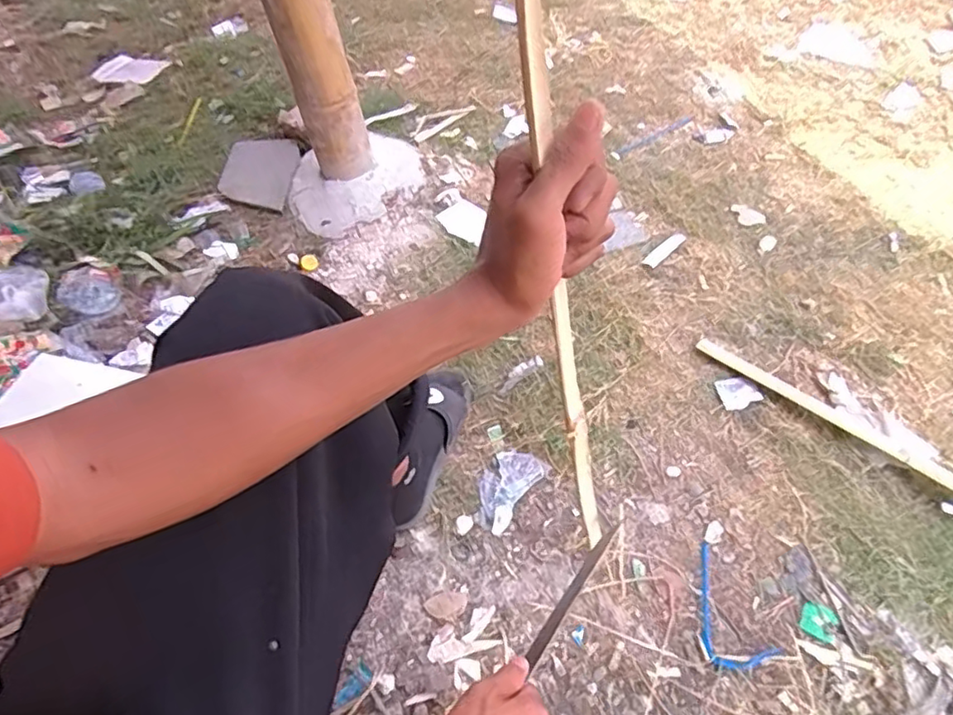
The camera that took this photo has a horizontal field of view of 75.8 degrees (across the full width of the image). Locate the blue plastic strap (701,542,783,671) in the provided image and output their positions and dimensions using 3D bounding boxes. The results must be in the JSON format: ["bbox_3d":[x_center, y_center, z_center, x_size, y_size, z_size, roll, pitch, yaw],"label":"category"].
[{"bbox_3d":[0.279,0.293,0.714,0.078,0.010,0.136,-22,58,-12],"label":"blue plastic strap"}]

